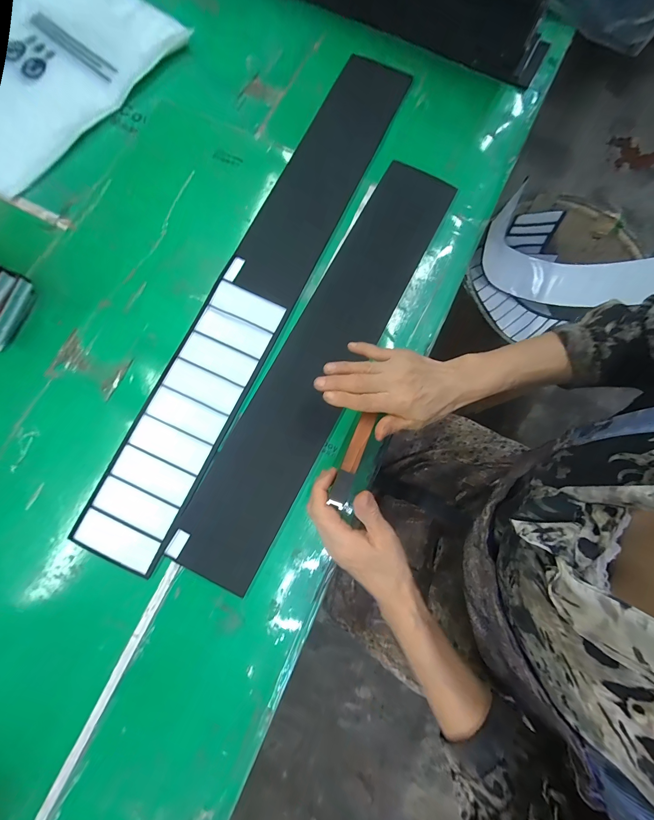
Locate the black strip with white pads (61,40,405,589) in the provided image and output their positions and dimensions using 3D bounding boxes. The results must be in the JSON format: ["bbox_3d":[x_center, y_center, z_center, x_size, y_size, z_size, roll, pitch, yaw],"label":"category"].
[{"bbox_3d":[-0.080,-0.161,0.395,0.097,0.008,0.698,25,79,4],"label":"black strip with white pads"}]

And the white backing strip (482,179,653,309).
[{"bbox_3d":[0.515,-0.329,0.719,0.327,0.228,0.104,30,80,5],"label":"white backing strip"}]

